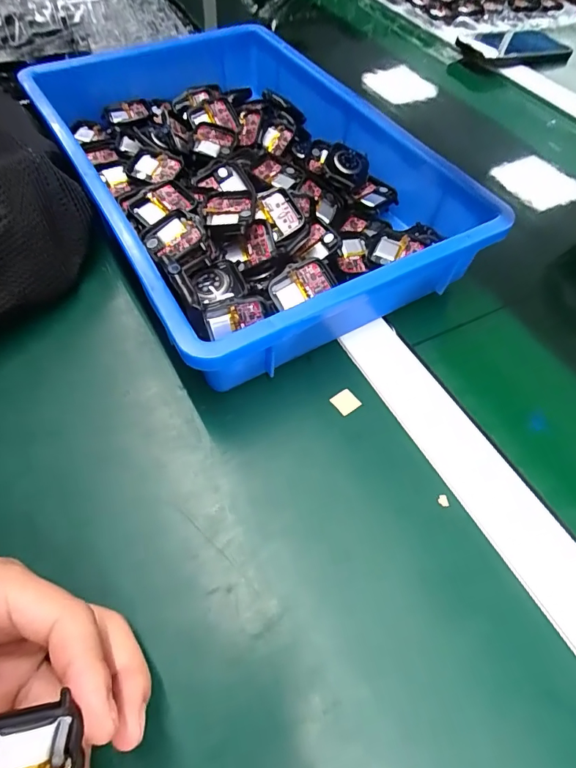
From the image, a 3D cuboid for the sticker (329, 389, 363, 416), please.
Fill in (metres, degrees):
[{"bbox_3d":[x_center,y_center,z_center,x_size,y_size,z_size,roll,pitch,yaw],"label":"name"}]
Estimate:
[{"bbox_3d":[0.038,0.012,0.290,0.015,0.004,0.016,-31,64,-21],"label":"sticker"}]

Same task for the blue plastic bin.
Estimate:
[{"bbox_3d":[-0.044,-0.182,0.376,0.248,0.069,0.380,-26,62,-19],"label":"blue plastic bin"}]

